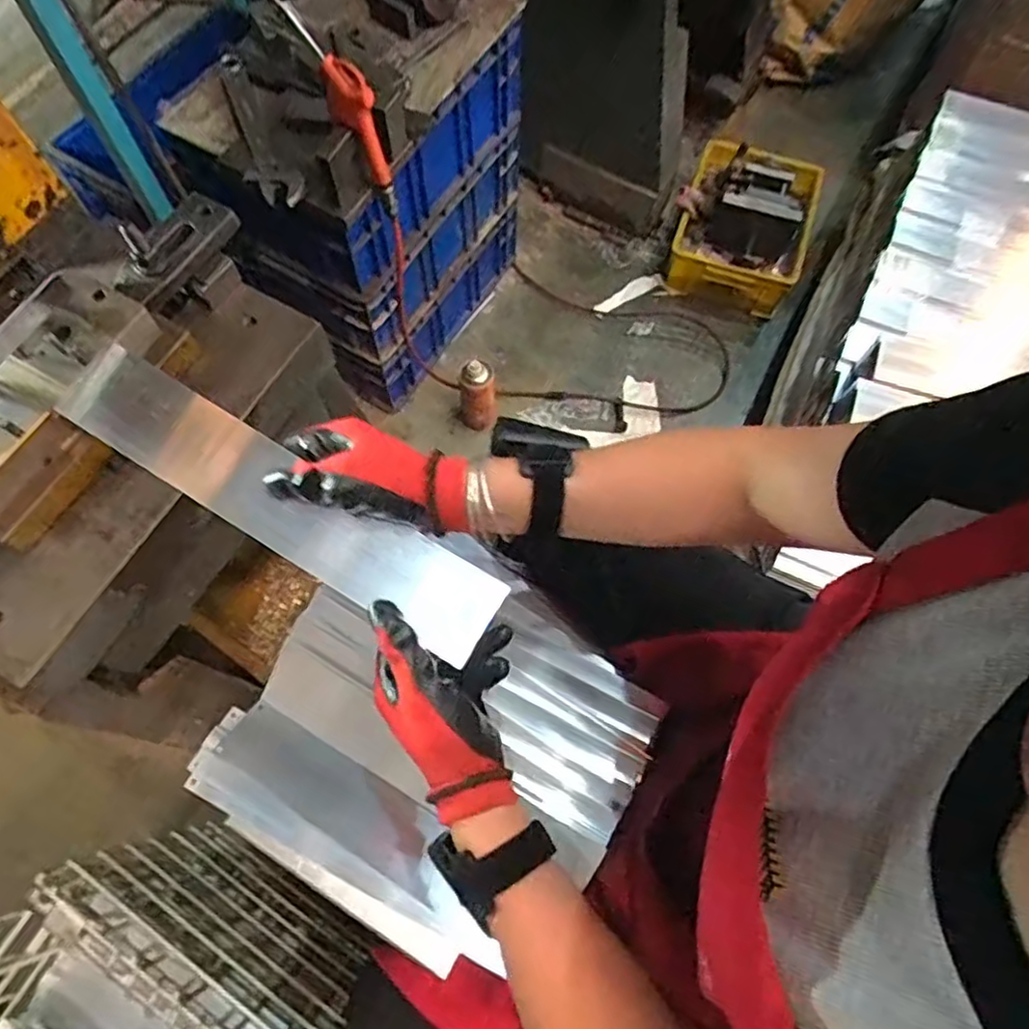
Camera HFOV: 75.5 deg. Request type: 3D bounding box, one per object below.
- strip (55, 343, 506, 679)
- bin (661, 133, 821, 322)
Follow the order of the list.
[{"bbox_3d":[-0.161,-0.012,0.450,0.329,0.010,0.061,31,80,4],"label":"strip"},{"bbox_3d":[0.494,-0.625,1.439,0.287,0.162,0.313,25,71,9],"label":"bin"}]

